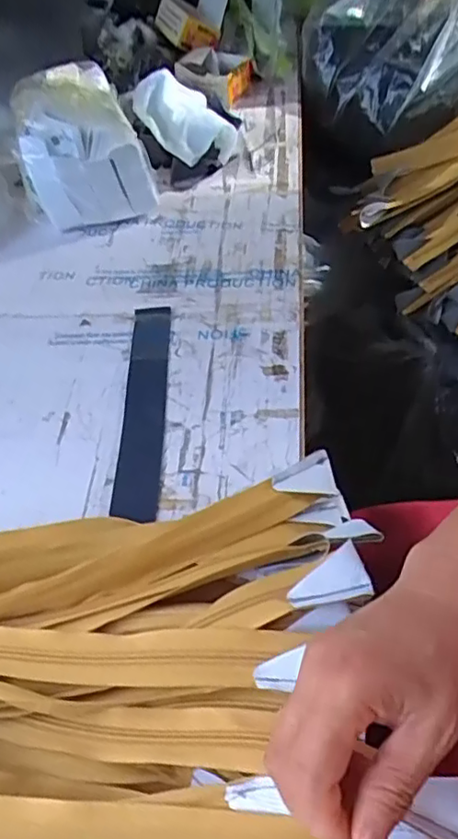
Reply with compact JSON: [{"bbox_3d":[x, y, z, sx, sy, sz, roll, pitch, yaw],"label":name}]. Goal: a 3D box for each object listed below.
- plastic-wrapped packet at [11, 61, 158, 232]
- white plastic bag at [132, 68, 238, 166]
[{"bbox_3d":[-0.181,-0.326,0.715,0.128,0.121,0.185,-19,54,-9],"label":"plastic-wrapped packet"},{"bbox_3d":[-0.058,-0.383,0.775,0.086,0.071,0.168,-25,55,-13],"label":"white plastic bag"}]

